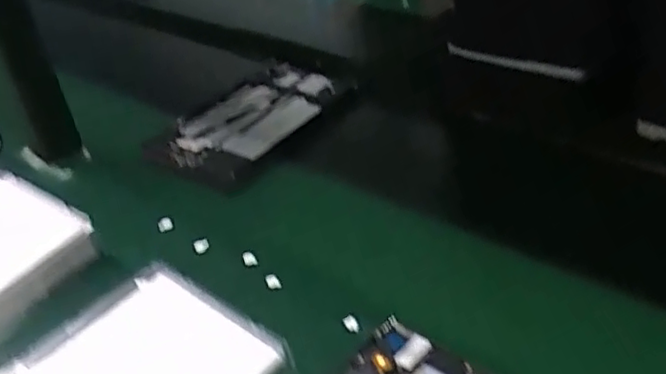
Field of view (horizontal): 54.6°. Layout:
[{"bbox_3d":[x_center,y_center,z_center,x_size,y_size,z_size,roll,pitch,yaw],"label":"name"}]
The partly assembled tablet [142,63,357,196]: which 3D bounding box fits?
[{"bbox_3d":[-0.097,-0.088,0.789,0.169,0.012,0.255,20,45,31],"label":"partly assembled tablet"}]

